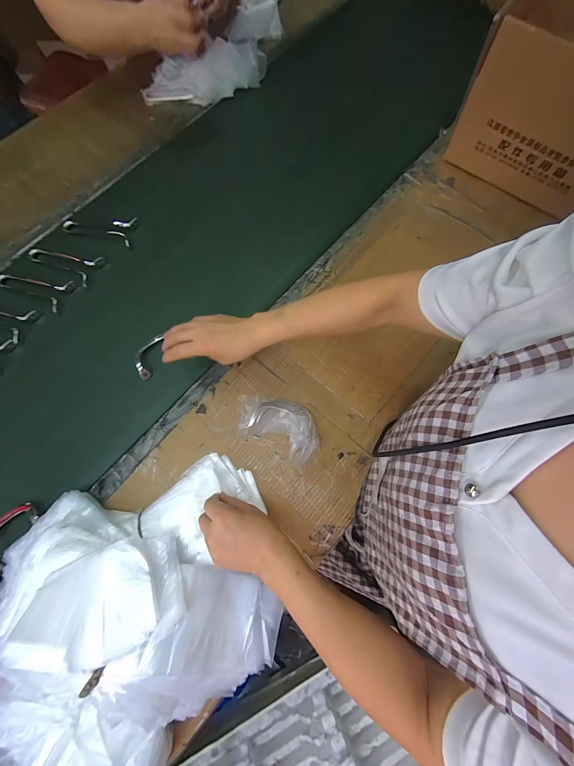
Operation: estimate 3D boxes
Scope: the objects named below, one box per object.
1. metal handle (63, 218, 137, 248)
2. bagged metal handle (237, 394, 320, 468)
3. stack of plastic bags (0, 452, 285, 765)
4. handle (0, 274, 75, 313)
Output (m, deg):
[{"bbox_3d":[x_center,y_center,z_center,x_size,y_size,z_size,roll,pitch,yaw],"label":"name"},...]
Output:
[{"bbox_3d":[-0.410,-0.333,0.597,0.155,0.013,0.068,6,74,2],"label":"metal handle"},{"bbox_3d":[-0.012,0.066,0.461,0.144,0.048,0.090,30,76,9],"label":"bagged metal handle"},{"bbox_3d":[-0.190,0.298,0.338,0.332,0.148,0.342,-16,74,-4],"label":"stack of plastic bags"},{"bbox_3d":[-0.518,-0.197,0.562,0.159,0.008,0.069,19,75,6],"label":"handle"}]

